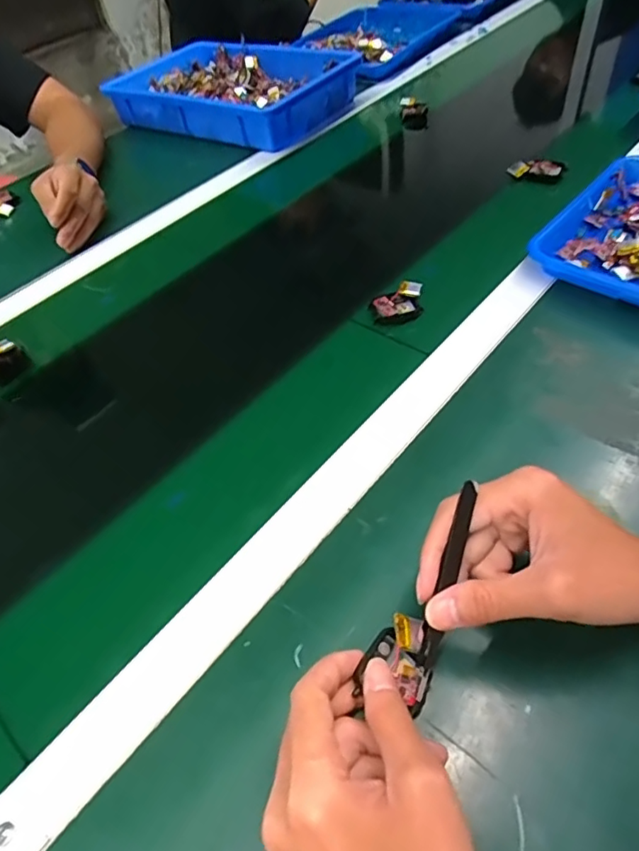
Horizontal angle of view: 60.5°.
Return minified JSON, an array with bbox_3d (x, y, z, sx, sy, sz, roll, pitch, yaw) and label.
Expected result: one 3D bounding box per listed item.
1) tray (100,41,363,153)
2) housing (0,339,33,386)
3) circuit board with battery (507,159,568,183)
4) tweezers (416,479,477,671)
[{"bbox_3d":[-0.144,-0.558,0.899,0.358,0.063,0.248,24,55,26],"label":"tray"},{"bbox_3d":[-0.308,-0.064,0.539,0.037,0.026,0.038,31,58,30],"label":"housing"},{"bbox_3d":[0.272,-0.320,0.686,0.065,0.021,0.022,18,52,22],"label":"circuit board with battery"},{"bbox_3d":[0.070,0.084,0.299,0.010,0.014,0.107,14,99,15],"label":"tweezers"}]

